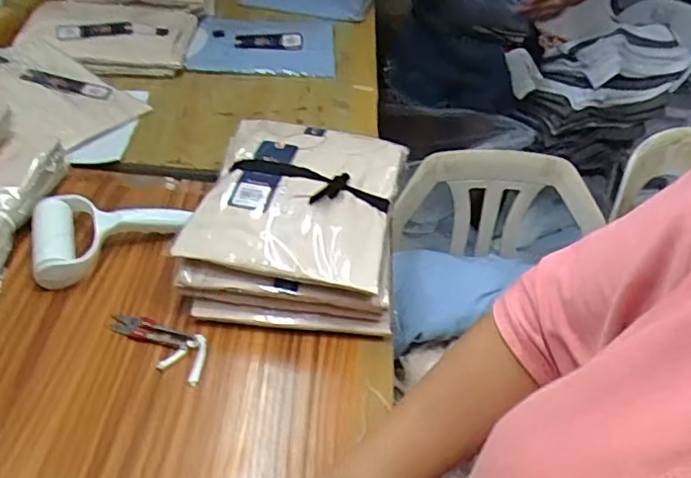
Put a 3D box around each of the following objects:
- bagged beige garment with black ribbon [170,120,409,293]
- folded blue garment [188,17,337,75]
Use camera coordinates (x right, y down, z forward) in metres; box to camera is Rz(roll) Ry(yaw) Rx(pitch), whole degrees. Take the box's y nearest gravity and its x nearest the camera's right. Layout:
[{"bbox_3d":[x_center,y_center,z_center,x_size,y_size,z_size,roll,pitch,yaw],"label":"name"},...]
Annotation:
[{"bbox_3d":[-0.047,-0.055,0.644,0.201,0.029,0.235,10,42,5],"label":"bagged beige garment with black ribbon"},{"bbox_3d":[-0.147,-0.348,1.043,0.250,0.032,0.206,1,42,-5],"label":"folded blue garment"}]

